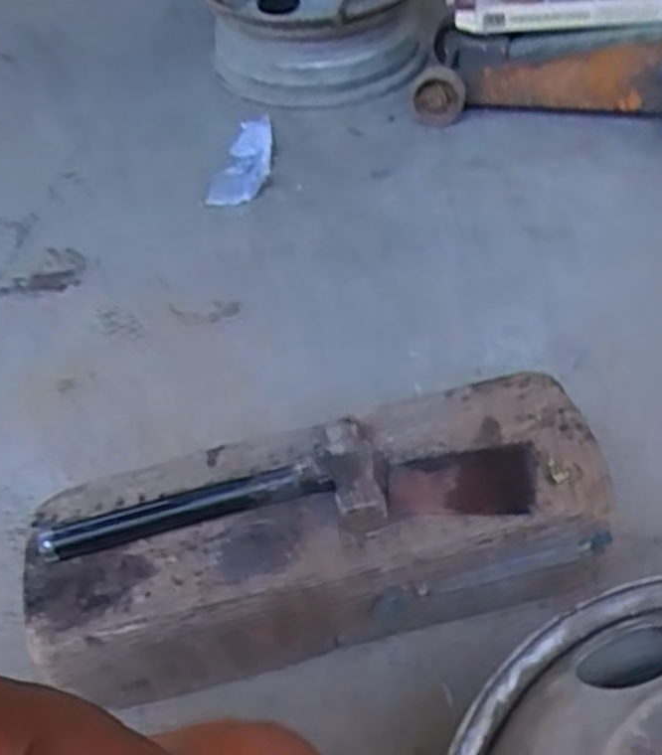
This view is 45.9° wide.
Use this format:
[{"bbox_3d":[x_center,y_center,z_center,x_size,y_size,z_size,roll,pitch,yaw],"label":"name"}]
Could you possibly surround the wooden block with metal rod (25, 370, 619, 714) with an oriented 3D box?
[{"bbox_3d":[0.000,0.139,0.700,0.470,0.160,0.154,-14,46,-7],"label":"wooden block with metal rod"}]

